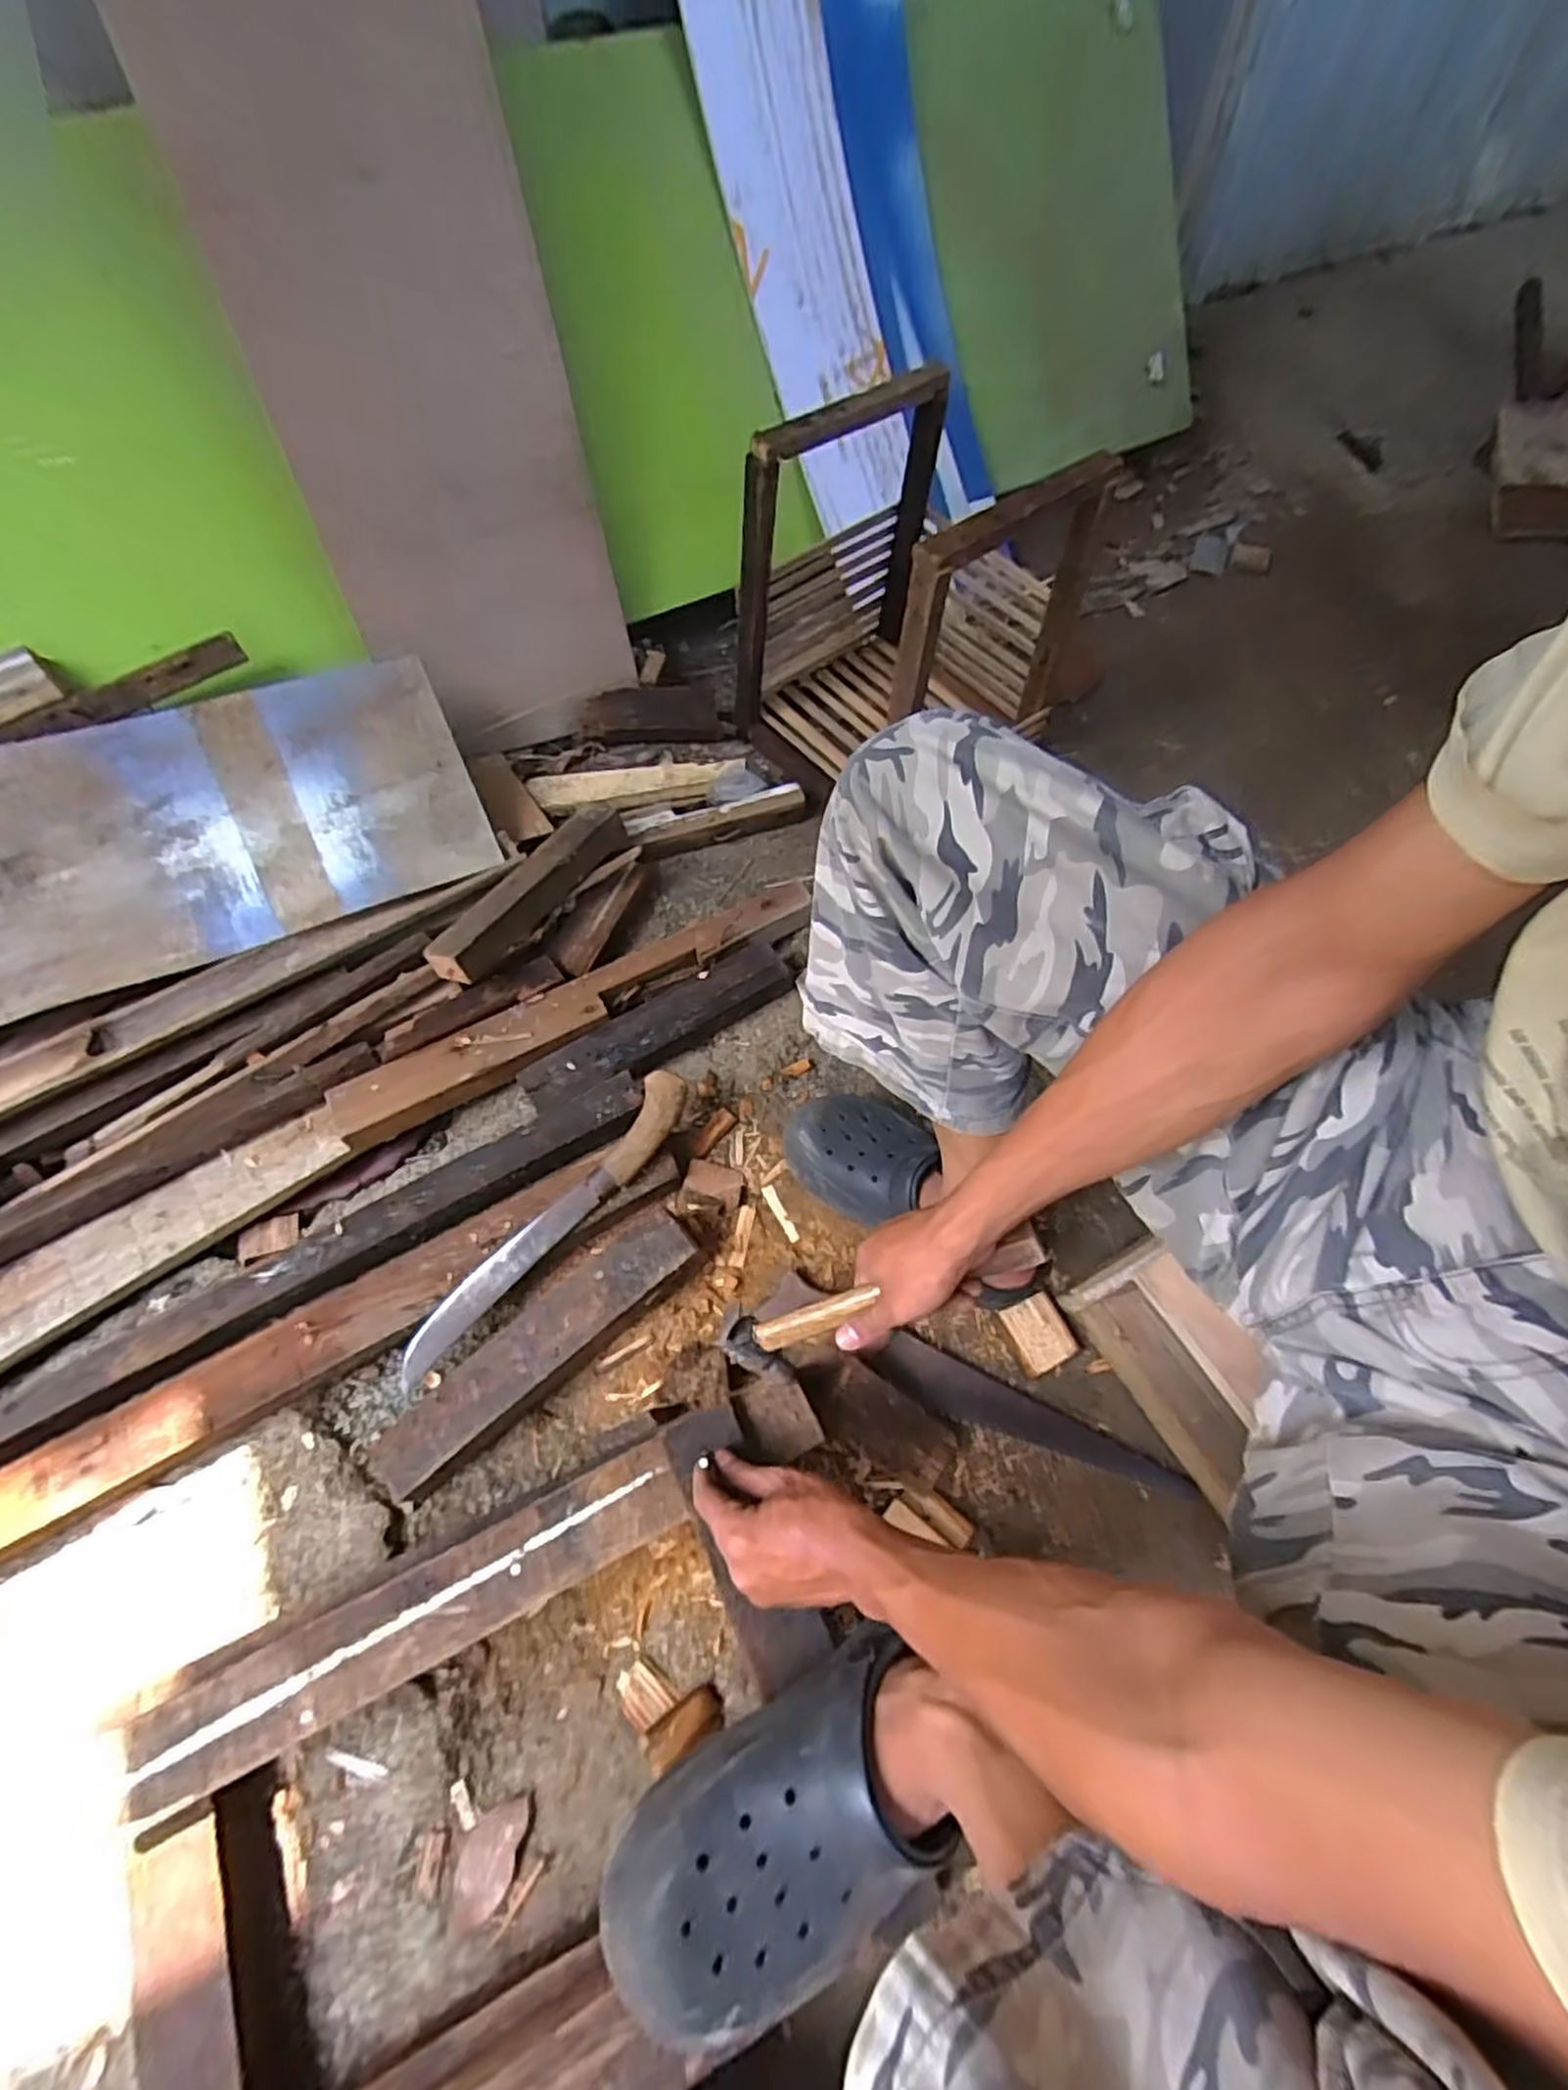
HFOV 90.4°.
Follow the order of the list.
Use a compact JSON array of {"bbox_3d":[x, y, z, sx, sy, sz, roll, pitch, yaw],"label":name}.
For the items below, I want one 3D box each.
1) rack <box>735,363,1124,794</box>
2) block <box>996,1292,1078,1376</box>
[{"bbox_3d":[0.145,-0.526,0.935,0.338,0.362,0.320,-40,68,-17],"label":"rack"},{"bbox_3d":[0.241,0.270,0.734,0.054,0.019,0.063,-22,64,-9],"label":"block"}]

